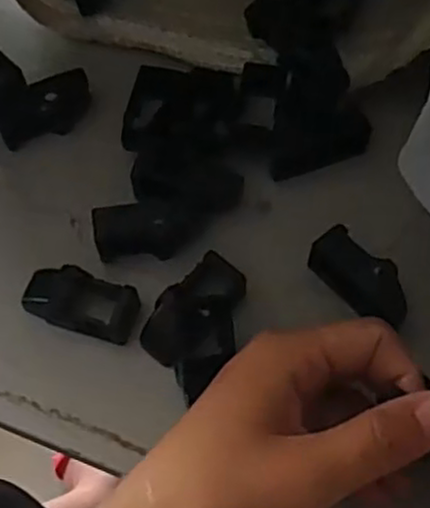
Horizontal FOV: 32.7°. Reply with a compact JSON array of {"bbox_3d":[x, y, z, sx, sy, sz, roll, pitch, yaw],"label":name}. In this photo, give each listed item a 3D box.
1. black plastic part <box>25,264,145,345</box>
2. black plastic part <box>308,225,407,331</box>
[{"bbox_3d":[-0.058,0.021,0.314,0.048,0.016,0.024,15,64,8],"label":"black plastic part"},{"bbox_3d":[0.063,0.011,0.316,0.021,0.017,0.048,-39,69,-18],"label":"black plastic part"}]

